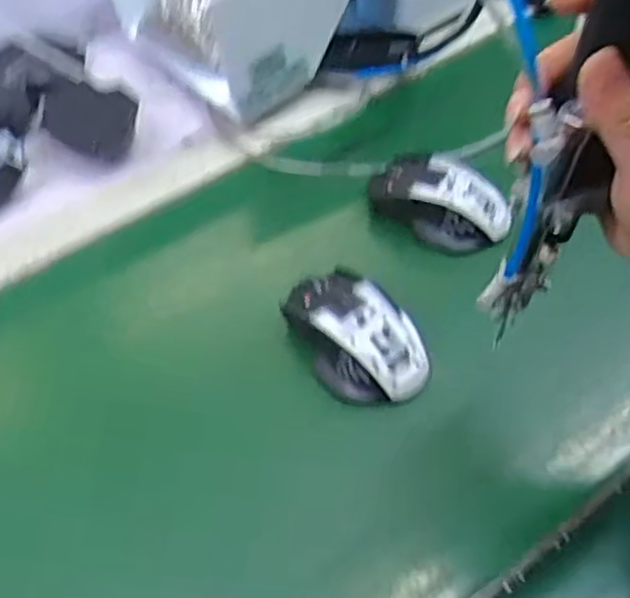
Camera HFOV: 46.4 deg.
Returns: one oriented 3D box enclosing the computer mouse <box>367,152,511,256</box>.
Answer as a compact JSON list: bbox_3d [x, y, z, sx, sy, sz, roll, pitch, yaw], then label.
[{"bbox_3d":[0.101,-0.085,0.596,0.117,0.028,0.073,25,57,22],"label":"computer mouse"}]

